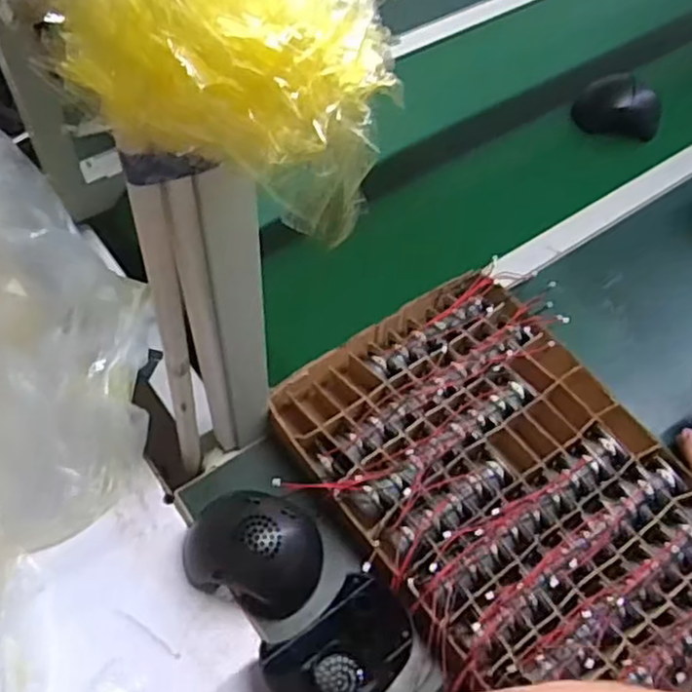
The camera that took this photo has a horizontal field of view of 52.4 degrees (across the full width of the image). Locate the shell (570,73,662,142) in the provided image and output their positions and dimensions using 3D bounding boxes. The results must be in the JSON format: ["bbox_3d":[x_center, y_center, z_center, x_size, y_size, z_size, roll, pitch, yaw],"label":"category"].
[{"bbox_3d":[0.419,-0.367,1.079,0.127,0.068,0.071,20,59,8],"label":"shell"}]

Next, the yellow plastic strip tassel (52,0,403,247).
[{"bbox_3d":[-0.048,-0.130,0.309,0.142,0.097,0.087,23,60,10],"label":"yellow plastic strip tassel"}]

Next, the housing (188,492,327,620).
[{"bbox_3d":[-0.086,0.188,0.665,0.126,0.075,0.100,18,59,7],"label":"housing"}]

